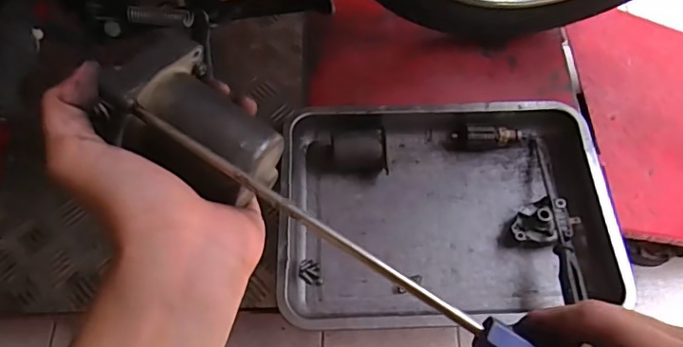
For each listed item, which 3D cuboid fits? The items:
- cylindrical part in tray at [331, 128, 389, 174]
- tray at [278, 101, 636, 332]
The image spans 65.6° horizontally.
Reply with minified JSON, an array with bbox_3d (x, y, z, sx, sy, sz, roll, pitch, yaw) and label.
[{"bbox_3d":[0.022,-0.022,0.683,0.069,0.053,0.056,-3,64,-2],"label":"cylindrical part in tray"},{"bbox_3d":[0.123,0.042,0.655,0.391,0.052,0.283,-3,64,-1],"label":"tray"}]

